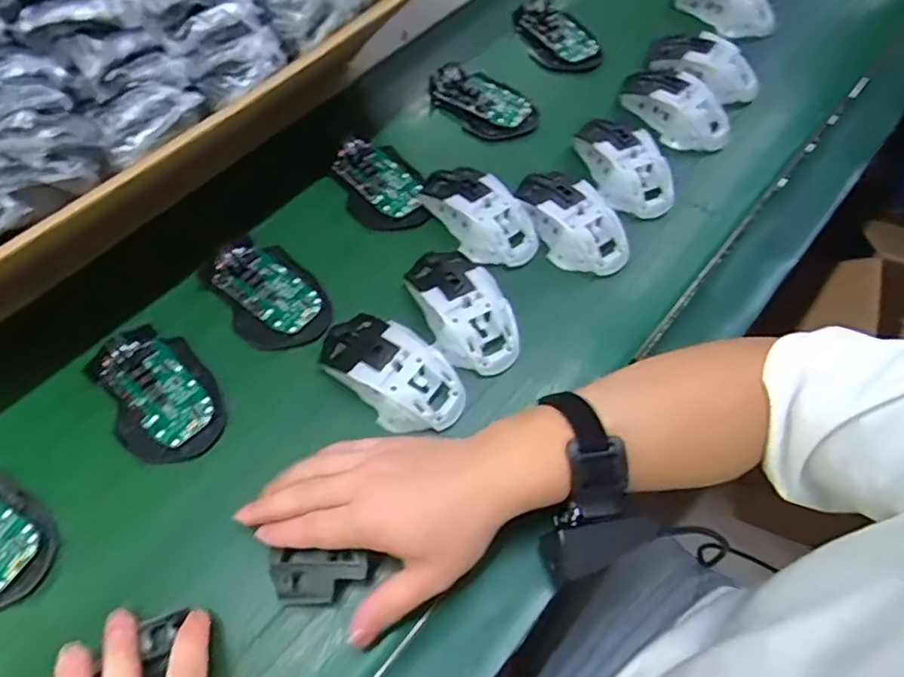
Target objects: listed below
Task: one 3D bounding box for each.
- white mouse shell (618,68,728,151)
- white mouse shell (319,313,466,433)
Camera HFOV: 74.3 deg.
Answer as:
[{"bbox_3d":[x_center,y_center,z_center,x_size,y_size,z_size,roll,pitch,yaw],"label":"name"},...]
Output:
[{"bbox_3d":[0.220,-0.226,0.584,0.060,0.046,0.105,-34,65,-17],"label":"white mouse shell"},{"bbox_3d":[-0.043,0.022,0.443,0.111,0.034,0.066,36,68,20],"label":"white mouse shell"}]

